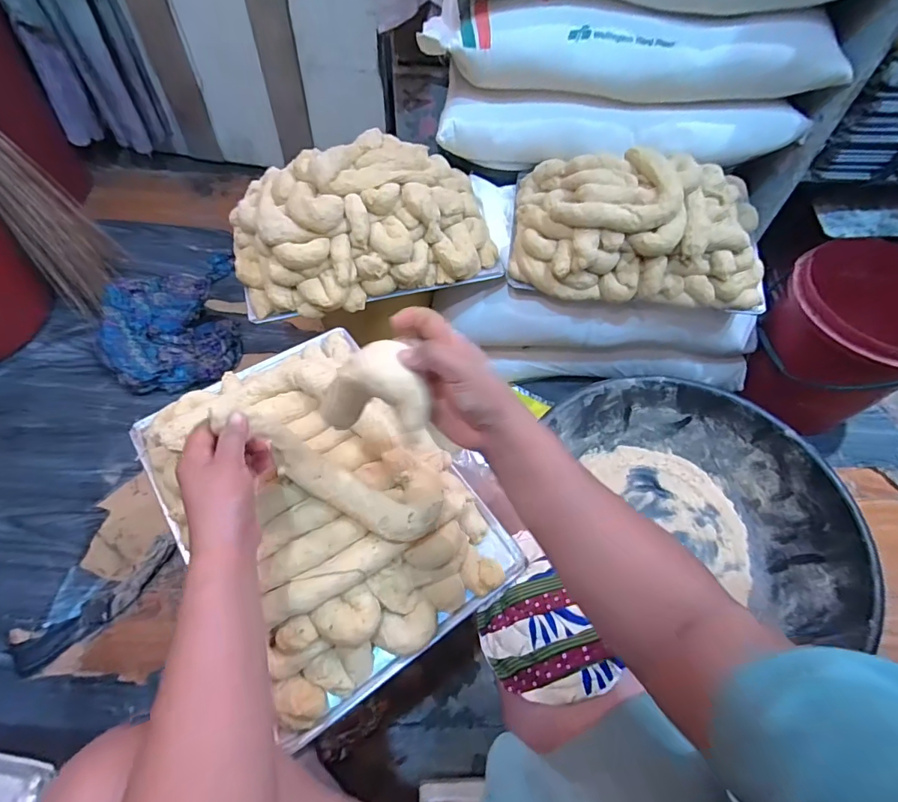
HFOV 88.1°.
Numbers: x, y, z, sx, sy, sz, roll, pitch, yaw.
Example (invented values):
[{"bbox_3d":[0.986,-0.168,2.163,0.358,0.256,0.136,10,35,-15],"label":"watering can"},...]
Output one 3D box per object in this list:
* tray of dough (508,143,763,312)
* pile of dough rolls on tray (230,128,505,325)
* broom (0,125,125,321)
[{"bbox_3d":[0.344,-0.321,0.821,0.438,0.155,0.267,8,58,3],"label":"tray of dough"},{"bbox_3d":[-0.143,-0.319,0.809,0.455,0.149,0.268,-16,60,-11],"label":"pile of dough rolls on tray"},{"bbox_3d":[-0.913,-0.492,0.938,0.152,0.631,0.119,-40,40,-23],"label":"broom"}]

